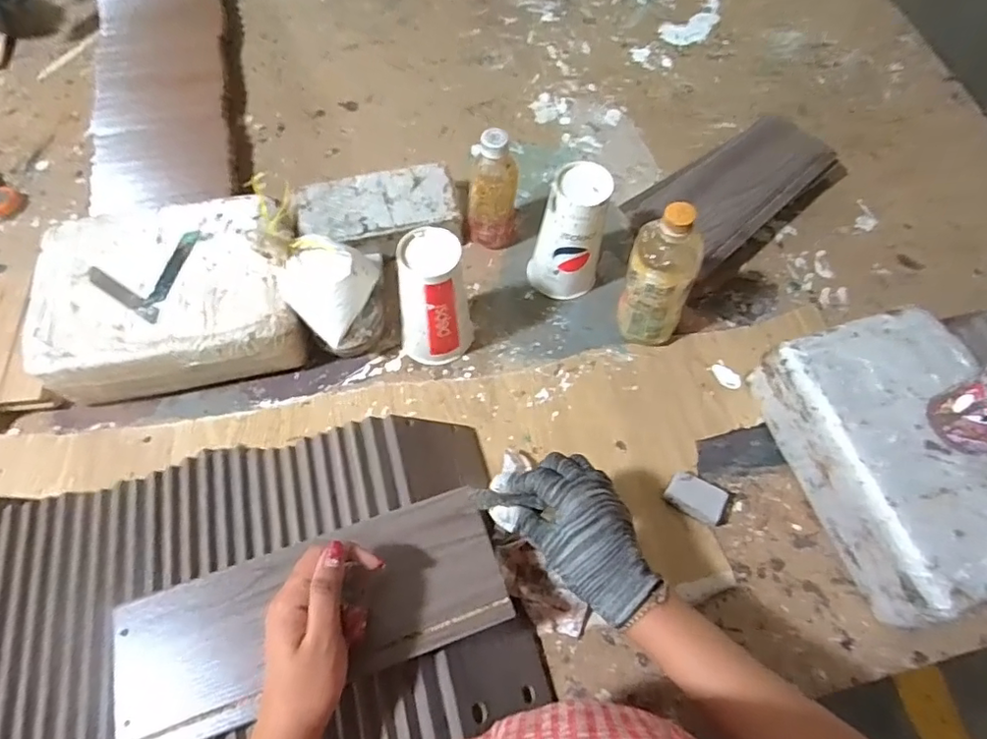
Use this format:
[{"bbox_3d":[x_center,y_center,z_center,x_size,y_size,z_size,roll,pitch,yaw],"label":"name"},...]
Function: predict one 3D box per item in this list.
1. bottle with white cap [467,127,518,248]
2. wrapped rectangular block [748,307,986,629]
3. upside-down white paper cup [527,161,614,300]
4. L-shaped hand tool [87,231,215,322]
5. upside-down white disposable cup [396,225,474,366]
[{"bbox_3d":[0.002,-0.222,0.700,0.057,0.172,0.063,9,66,1],"label":"bottle with white cap"},{"bbox_3d":[0.433,0.087,0.584,0.200,0.091,0.287,-14,67,-9],"label":"wrapped rectangular block"},{"bbox_3d":[0.094,-0.157,0.671,0.084,0.170,0.078,19,66,5],"label":"upside-down white paper cup"},{"bbox_3d":[-0.383,-0.114,0.615,0.098,0.008,0.117,16,66,4],"label":"L-shaped hand tool"},{"bbox_3d":[-0.067,-0.076,0.629,0.077,0.170,0.080,1,66,-3],"label":"upside-down white disposable cup"}]

